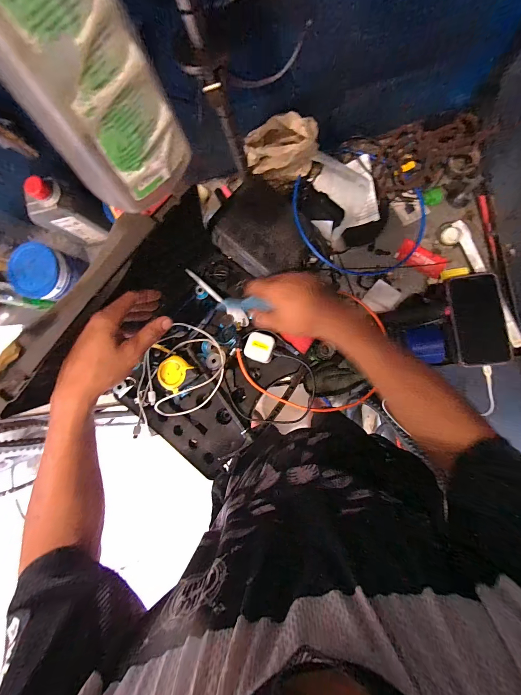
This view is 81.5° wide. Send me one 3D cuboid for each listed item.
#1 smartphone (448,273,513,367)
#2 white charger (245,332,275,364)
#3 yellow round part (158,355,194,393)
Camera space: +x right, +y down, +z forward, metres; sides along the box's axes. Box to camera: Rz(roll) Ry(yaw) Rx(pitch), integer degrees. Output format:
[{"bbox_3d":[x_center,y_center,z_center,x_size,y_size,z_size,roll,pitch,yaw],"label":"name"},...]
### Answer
[{"bbox_3d":[0.364,-0.047,0.506,0.078,0.015,0.153,-7,85,8],"label":"smartphone"},{"bbox_3d":[0.001,0.000,0.516,0.046,0.032,0.047,17,91,10],"label":"white charger"},{"bbox_3d":[-0.151,0.044,0.520,0.051,0.006,0.056,0,88,4],"label":"yellow round part"}]

